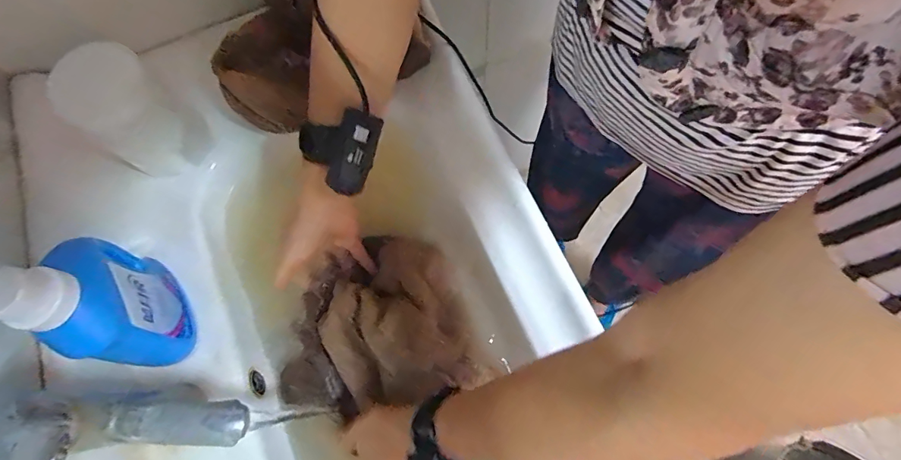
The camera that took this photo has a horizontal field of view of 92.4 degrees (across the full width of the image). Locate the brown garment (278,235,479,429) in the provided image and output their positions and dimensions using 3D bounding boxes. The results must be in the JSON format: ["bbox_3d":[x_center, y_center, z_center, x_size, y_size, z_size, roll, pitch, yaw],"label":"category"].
[{"bbox_3d":[-0.086,0.107,0.472,0.200,0.088,0.175,-16,71,-6],"label":"brown garment"}]

